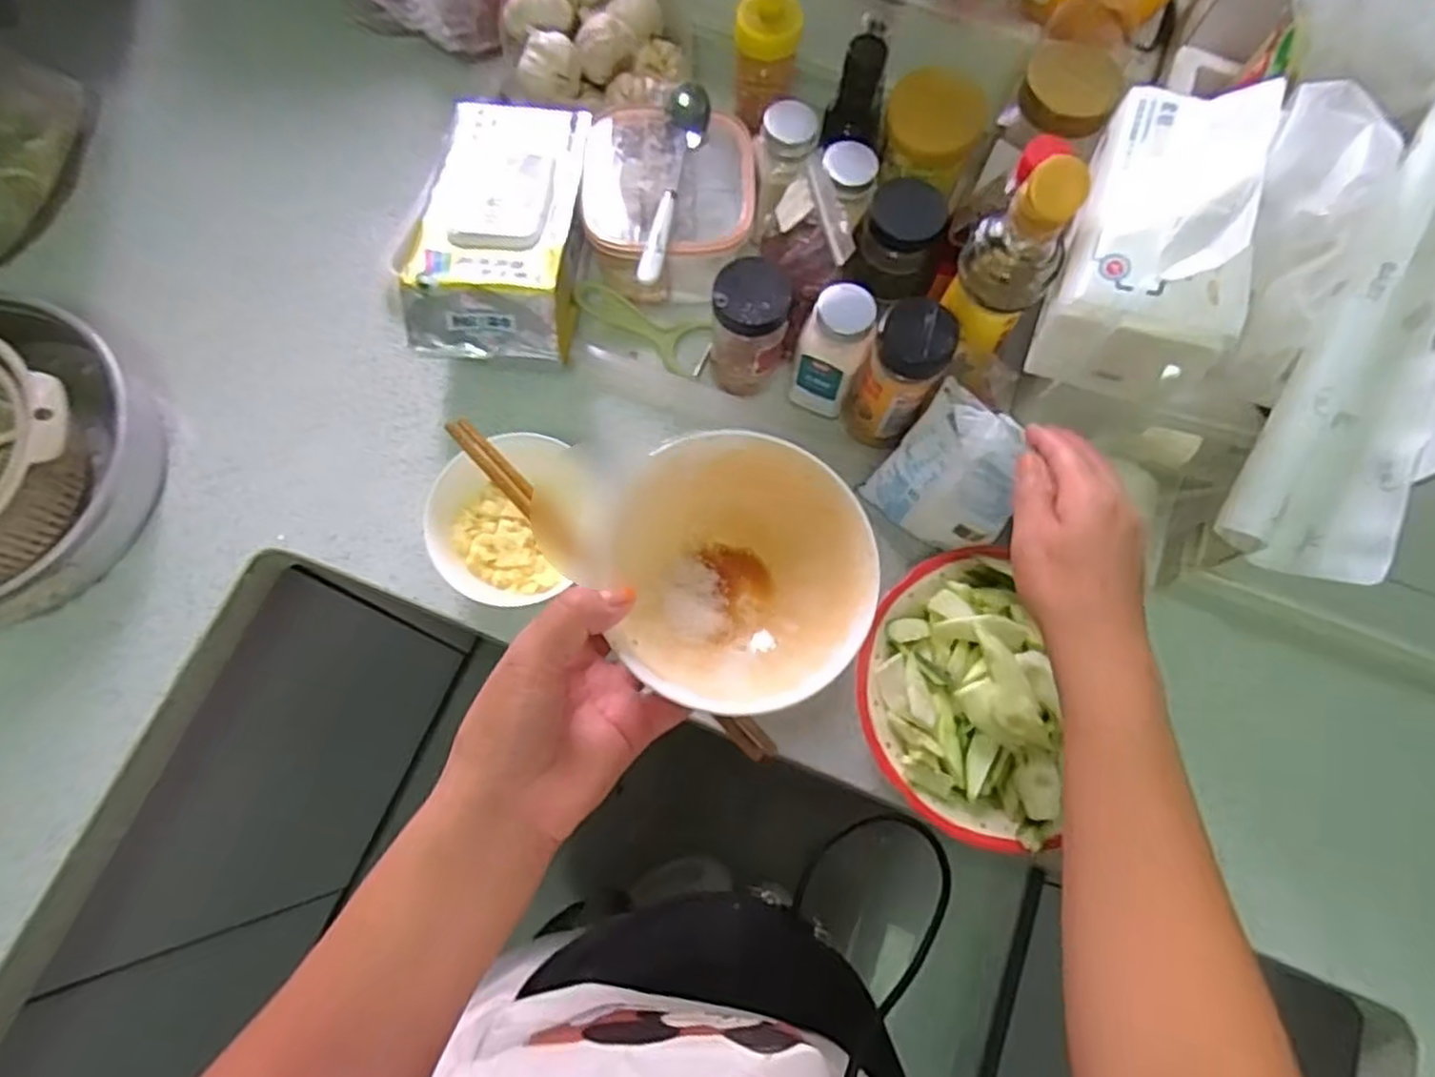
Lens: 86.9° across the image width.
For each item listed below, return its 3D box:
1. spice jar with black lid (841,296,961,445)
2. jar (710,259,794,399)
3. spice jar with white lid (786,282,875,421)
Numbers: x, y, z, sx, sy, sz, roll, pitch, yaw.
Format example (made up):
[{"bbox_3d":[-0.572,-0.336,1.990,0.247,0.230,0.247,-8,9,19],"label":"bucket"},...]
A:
[{"bbox_3d":[0.136,-0.122,0.573,0.053,0.126,0.057,0,74,-2],"label":"spice jar with black lid"},{"bbox_3d":[0.025,-0.163,0.599,0.055,0.113,0.058,0,74,-2],"label":"jar"},{"bbox_3d":[0.089,-0.142,0.592,0.055,0.115,0.053,20,74,4],"label":"spice jar with white lid"}]

